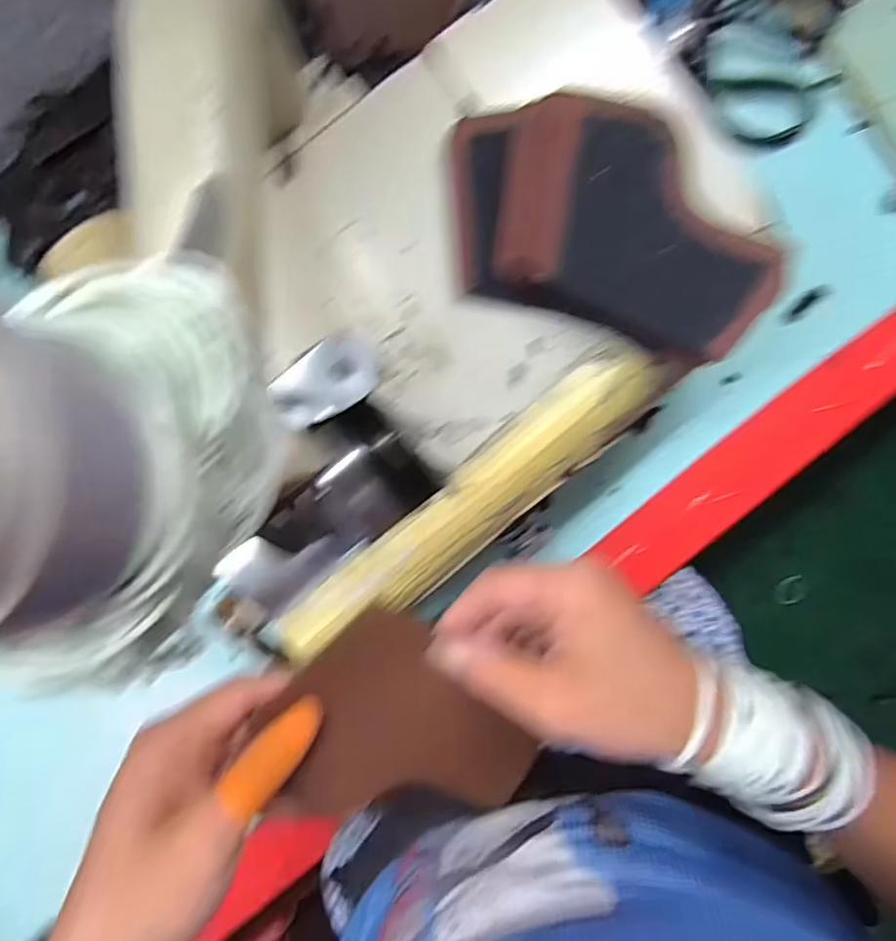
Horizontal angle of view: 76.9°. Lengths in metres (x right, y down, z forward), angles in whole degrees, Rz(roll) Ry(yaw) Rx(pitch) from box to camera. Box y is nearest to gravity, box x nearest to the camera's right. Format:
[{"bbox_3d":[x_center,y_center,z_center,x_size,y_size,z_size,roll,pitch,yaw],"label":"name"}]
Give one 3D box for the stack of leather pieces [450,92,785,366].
[{"bbox_3d":[0.082,-0.120,0.278,0.164,0.022,0.098,19,93,-3],"label":"stack of leather pieces"}]

